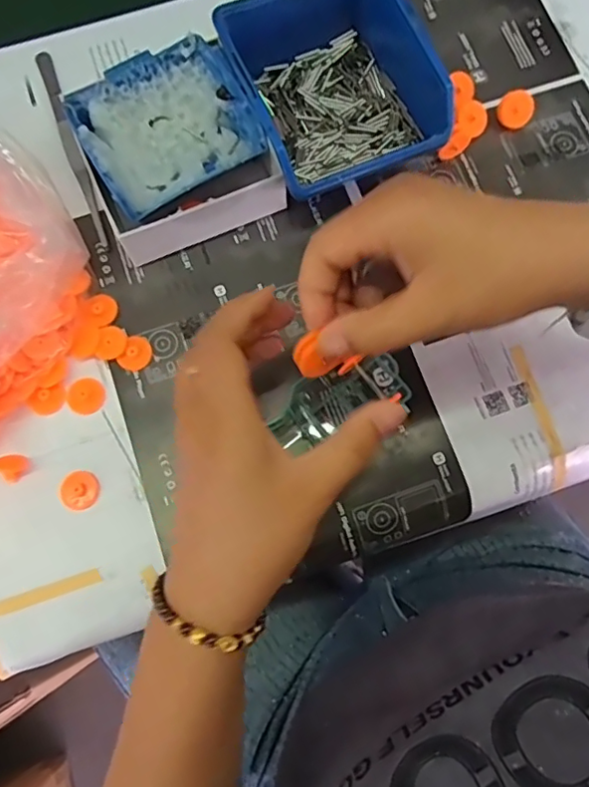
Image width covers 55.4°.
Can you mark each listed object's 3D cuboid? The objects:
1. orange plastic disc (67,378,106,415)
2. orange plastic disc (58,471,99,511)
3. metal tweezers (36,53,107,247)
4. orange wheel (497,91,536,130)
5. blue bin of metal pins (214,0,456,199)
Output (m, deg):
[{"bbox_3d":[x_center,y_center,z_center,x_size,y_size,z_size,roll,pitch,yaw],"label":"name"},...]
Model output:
[{"bbox_3d":[-0.128,0.001,0.343,0.024,0.004,0.022,0,78,-1],"label":"orange plastic disc"},{"bbox_3d":[-0.127,0.057,0.332,0.022,0.004,0.023,0,78,-1],"label":"orange plastic disc"},{"bbox_3d":[-0.148,-0.166,0.372,0.011,0.005,0.151,-20,79,-5],"label":"metal tweezers"},{"bbox_3d":[0.150,-0.191,0.379,0.023,0.007,0.023,27,114,2],"label":"orange wheel"},{"bbox_3d":[0.024,-0.186,0.353,0.108,0.063,0.120,-24,79,-6],"label":"blue bin of metal pins"}]

